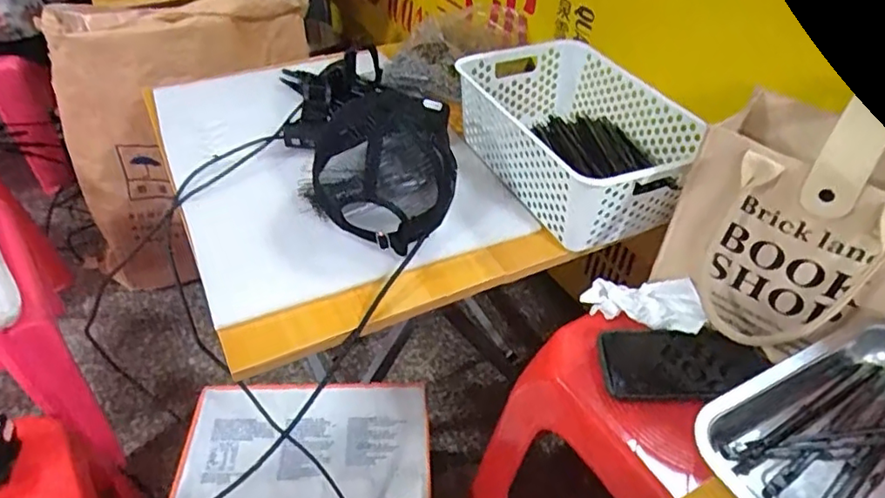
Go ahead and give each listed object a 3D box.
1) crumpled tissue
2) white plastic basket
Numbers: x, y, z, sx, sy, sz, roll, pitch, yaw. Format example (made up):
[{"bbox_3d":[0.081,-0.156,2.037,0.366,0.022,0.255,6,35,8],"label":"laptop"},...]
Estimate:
[{"bbox_3d":[0.220,0.056,0.658,0.126,0.029,0.062,14,44,12],"label":"crumpled tissue"},{"bbox_3d":[0.171,-0.140,0.775,0.210,0.122,0.317,-18,47,-21],"label":"white plastic basket"}]

